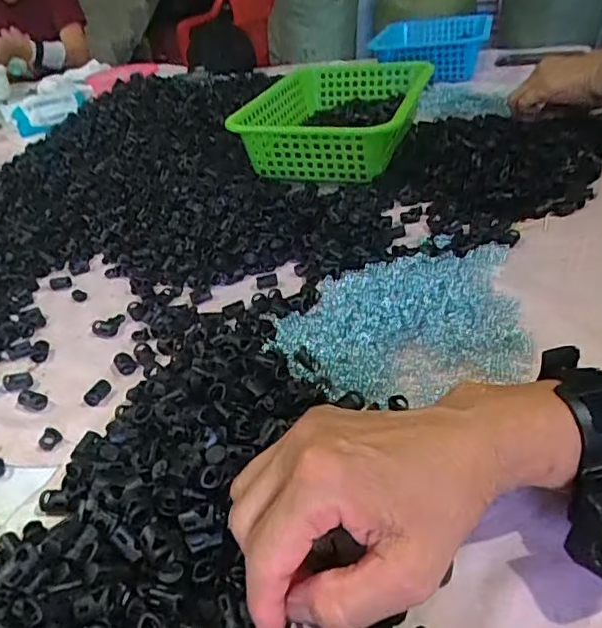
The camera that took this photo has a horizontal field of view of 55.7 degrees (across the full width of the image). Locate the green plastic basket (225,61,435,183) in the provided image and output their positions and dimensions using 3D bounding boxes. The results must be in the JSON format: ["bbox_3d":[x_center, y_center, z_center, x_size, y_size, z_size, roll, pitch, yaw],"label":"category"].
[{"bbox_3d":[0.051,-0.273,0.796,0.214,0.078,0.299,7,36,18],"label":"green plastic basket"}]

